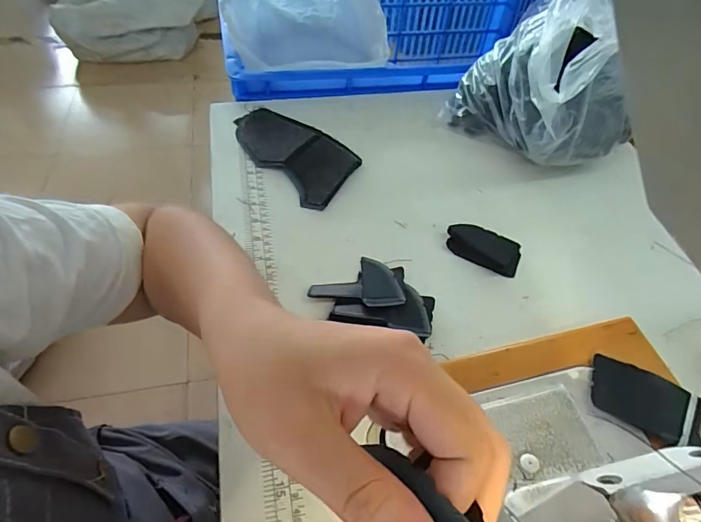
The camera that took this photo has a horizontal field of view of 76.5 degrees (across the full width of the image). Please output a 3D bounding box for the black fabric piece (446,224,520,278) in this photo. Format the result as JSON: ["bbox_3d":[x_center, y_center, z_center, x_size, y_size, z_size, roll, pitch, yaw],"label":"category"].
[{"bbox_3d":[0.133,-0.013,0.448,0.074,0.018,0.037,29,54,18],"label":"black fabric piece"}]

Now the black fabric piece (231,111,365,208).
[{"bbox_3d":[-0.076,-0.130,0.525,0.181,0.014,0.093,34,55,21],"label":"black fabric piece"}]

